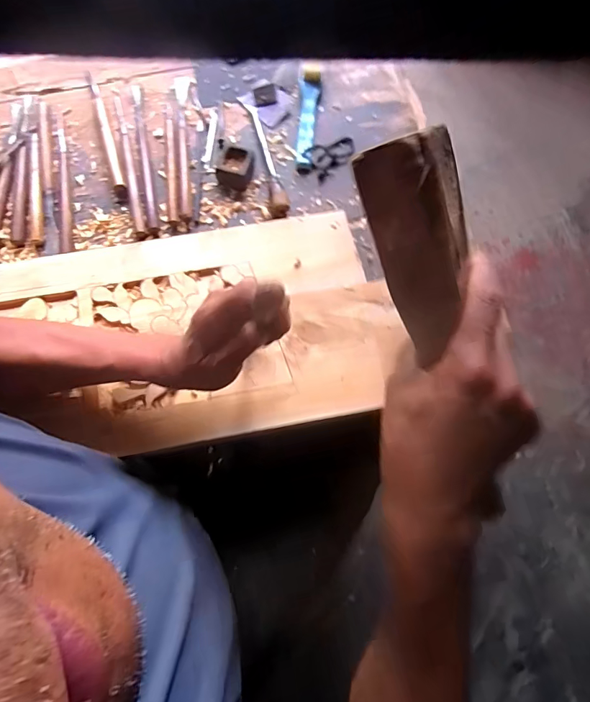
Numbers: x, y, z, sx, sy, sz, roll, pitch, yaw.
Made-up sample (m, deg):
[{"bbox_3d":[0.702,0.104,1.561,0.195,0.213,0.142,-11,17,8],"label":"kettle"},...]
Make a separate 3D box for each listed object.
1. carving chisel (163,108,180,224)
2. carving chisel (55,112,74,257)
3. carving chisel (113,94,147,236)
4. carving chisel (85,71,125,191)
[{"bbox_3d":[-0.179,-0.275,0.644,0.017,0.022,0.207,-6,73,-3],"label":"carving chisel"},{"bbox_3d":[-0.332,-0.246,0.643,0.019,0.019,0.222,-8,73,-4],"label":"carving chisel"},{"bbox_3d":[-0.240,-0.266,0.643,0.017,0.014,0.248,-14,73,-6],"label":"carving chisel"},{"bbox_3d":[-0.282,-0.328,0.654,0.017,0.020,0.223,-17,74,-7],"label":"carving chisel"}]

